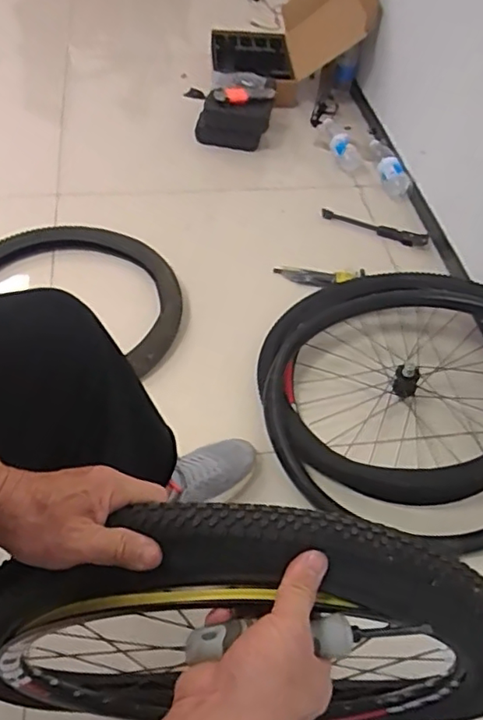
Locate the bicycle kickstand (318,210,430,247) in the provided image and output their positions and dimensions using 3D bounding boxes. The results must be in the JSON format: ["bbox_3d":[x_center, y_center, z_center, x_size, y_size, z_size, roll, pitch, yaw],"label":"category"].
[{"bbox_3d":[0.324,-0.328,1.425,0.269,0.025,0.025,22,53,13],"label":"bicycle kickstand"}]

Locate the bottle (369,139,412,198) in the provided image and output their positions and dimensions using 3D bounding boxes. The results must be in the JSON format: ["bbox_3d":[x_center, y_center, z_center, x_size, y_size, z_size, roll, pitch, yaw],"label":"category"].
[{"bbox_3d":[0.393,-0.524,1.570,0.059,0.061,0.242,-4,52,-8],"label":"bottle"}]

